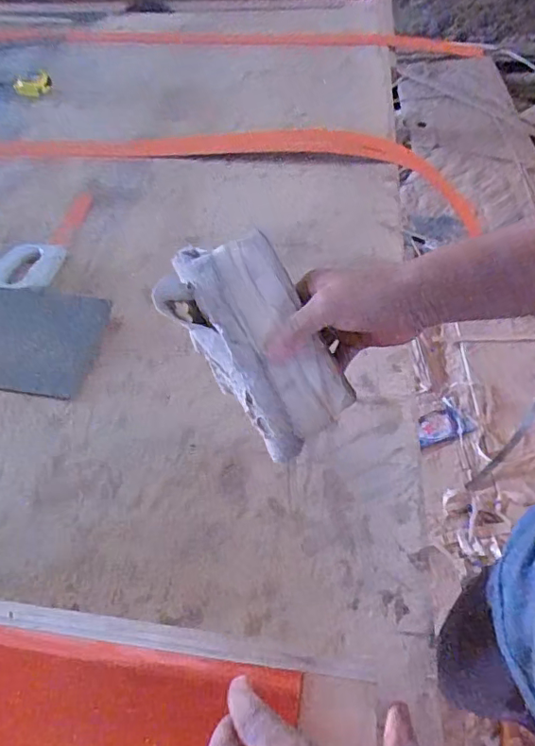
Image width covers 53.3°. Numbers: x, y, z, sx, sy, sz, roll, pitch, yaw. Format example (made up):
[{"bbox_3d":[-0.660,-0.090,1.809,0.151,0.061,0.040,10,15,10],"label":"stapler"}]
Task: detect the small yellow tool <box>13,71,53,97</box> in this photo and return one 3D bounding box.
[{"bbox_3d":[-0.570,-0.699,1.299,0.136,0.047,0.031,4,51,32],"label":"small yellow tool"}]

